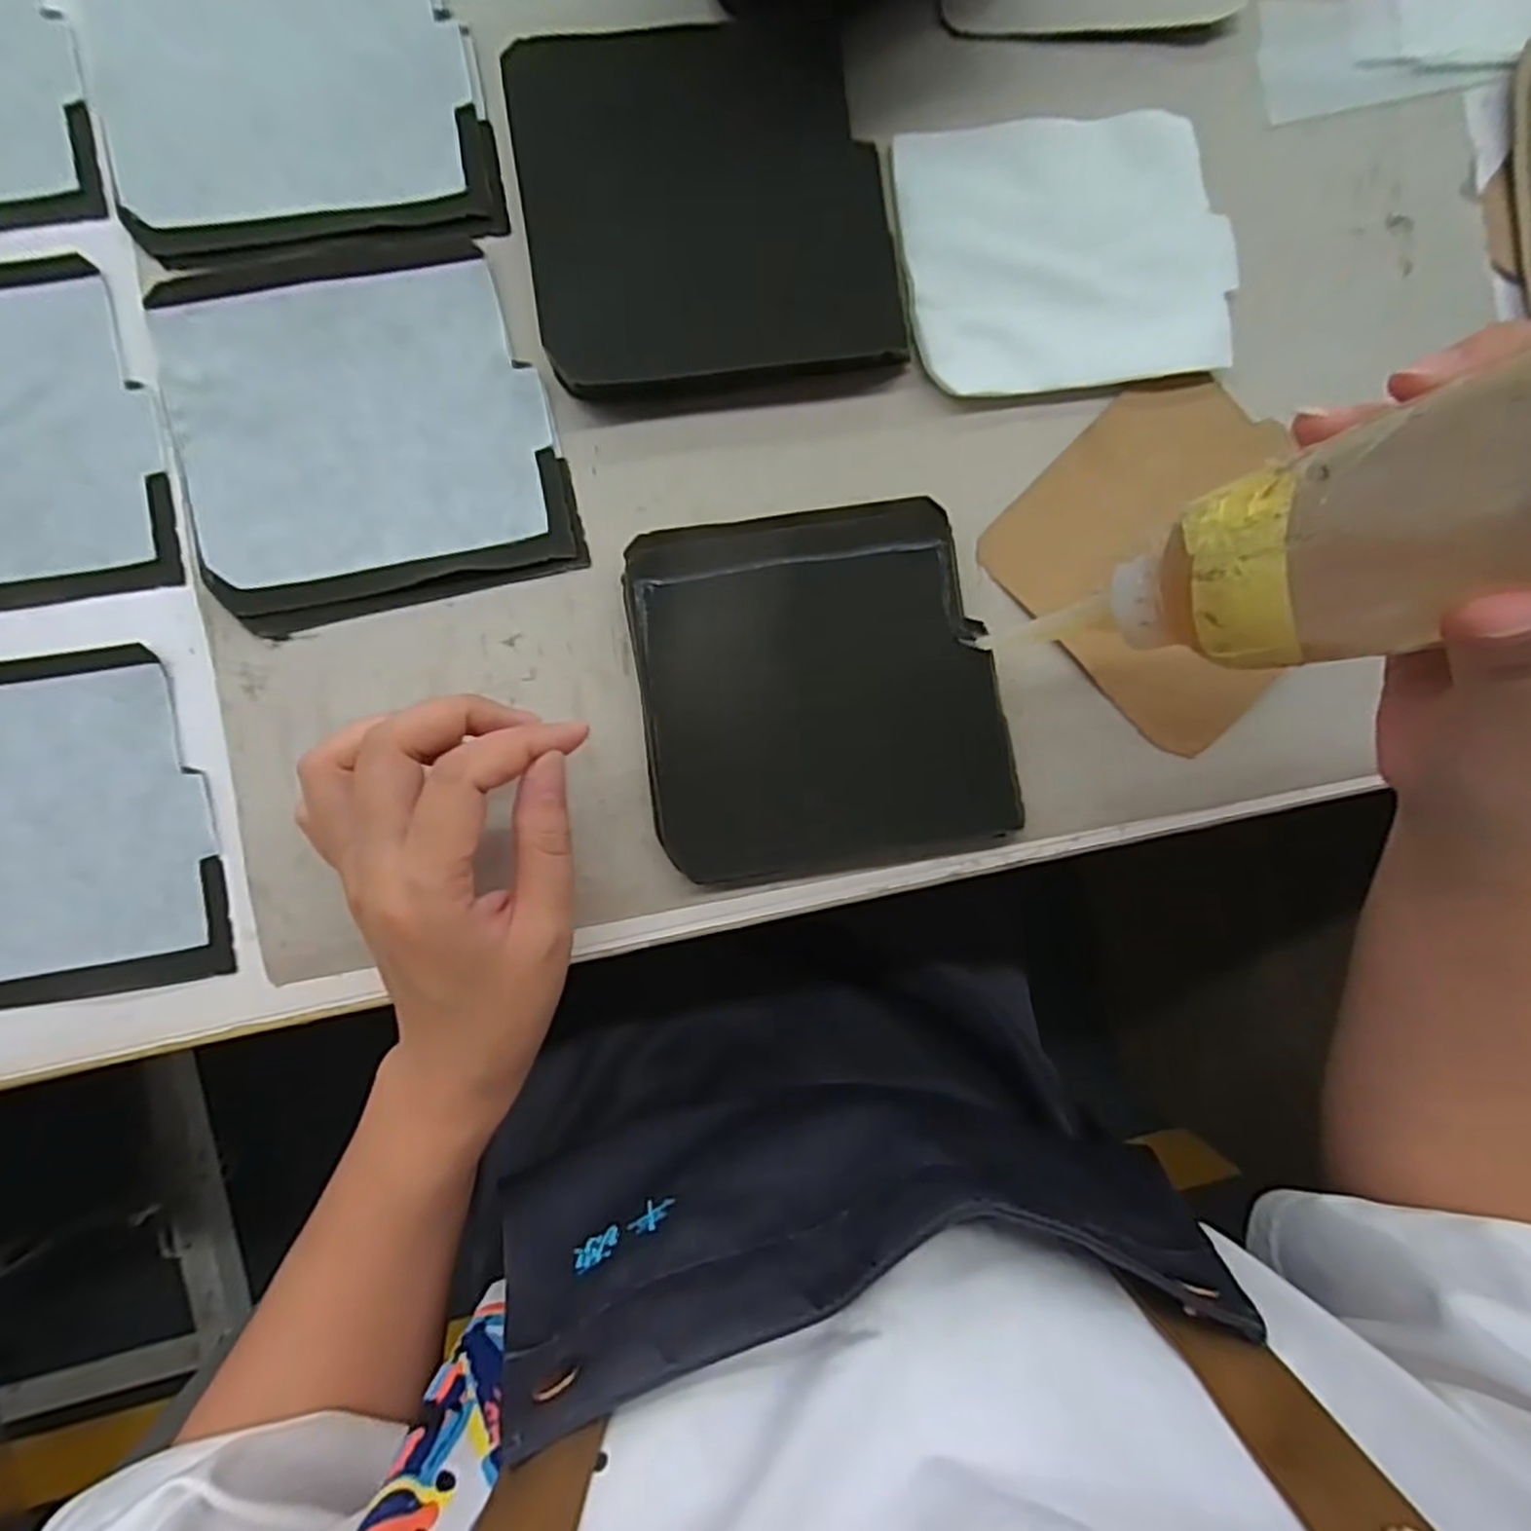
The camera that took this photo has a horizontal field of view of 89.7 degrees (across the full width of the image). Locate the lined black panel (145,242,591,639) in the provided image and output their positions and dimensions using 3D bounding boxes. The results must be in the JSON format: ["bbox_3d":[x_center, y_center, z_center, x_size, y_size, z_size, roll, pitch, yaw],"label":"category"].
[{"bbox_3d":[-0.153,-0.128,0.295,0.136,0.005,0.134,-15,91,-4],"label":"lined black panel"}]

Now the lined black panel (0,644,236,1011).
[{"bbox_3d":[-0.275,0.024,0.288,0.130,0.009,0.128,-8,90,-4],"label":"lined black panel"}]

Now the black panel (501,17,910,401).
[{"bbox_3d":[-0.022,-0.217,0.296,0.136,0.019,0.133,-9,90,-4],"label":"black panel"}]

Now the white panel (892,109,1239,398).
[{"bbox_3d":[0.122,-0.208,0.313,0.131,0.004,0.107,-10,90,-4],"label":"white panel"}]

